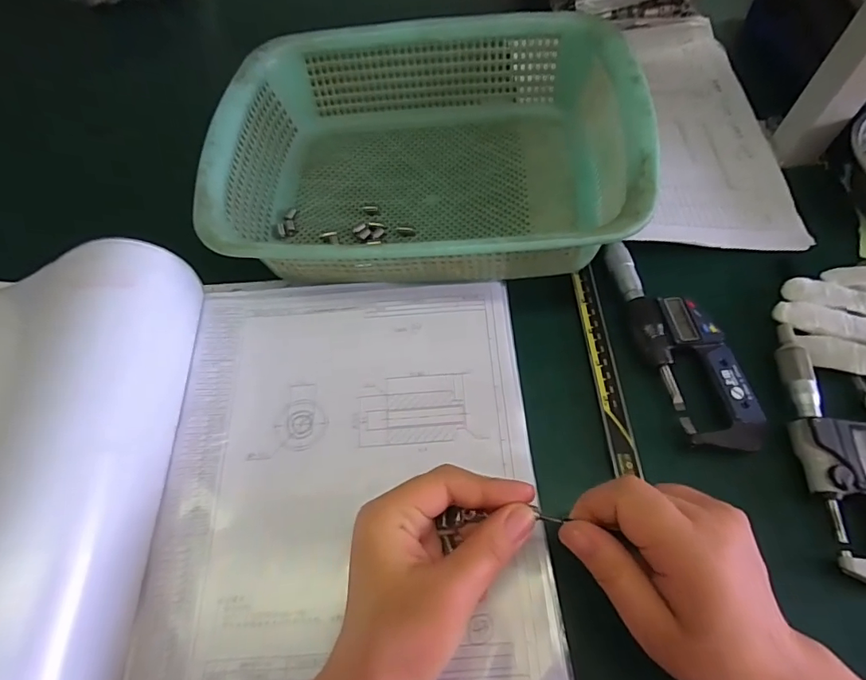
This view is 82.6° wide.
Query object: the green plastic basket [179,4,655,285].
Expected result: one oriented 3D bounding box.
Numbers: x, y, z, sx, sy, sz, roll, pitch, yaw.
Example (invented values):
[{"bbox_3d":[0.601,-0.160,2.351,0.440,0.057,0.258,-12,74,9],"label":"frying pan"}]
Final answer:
[{"bbox_3d":[-0.008,-0.144,0.363,0.287,0.084,0.231,1,62,1],"label":"green plastic basket"}]

